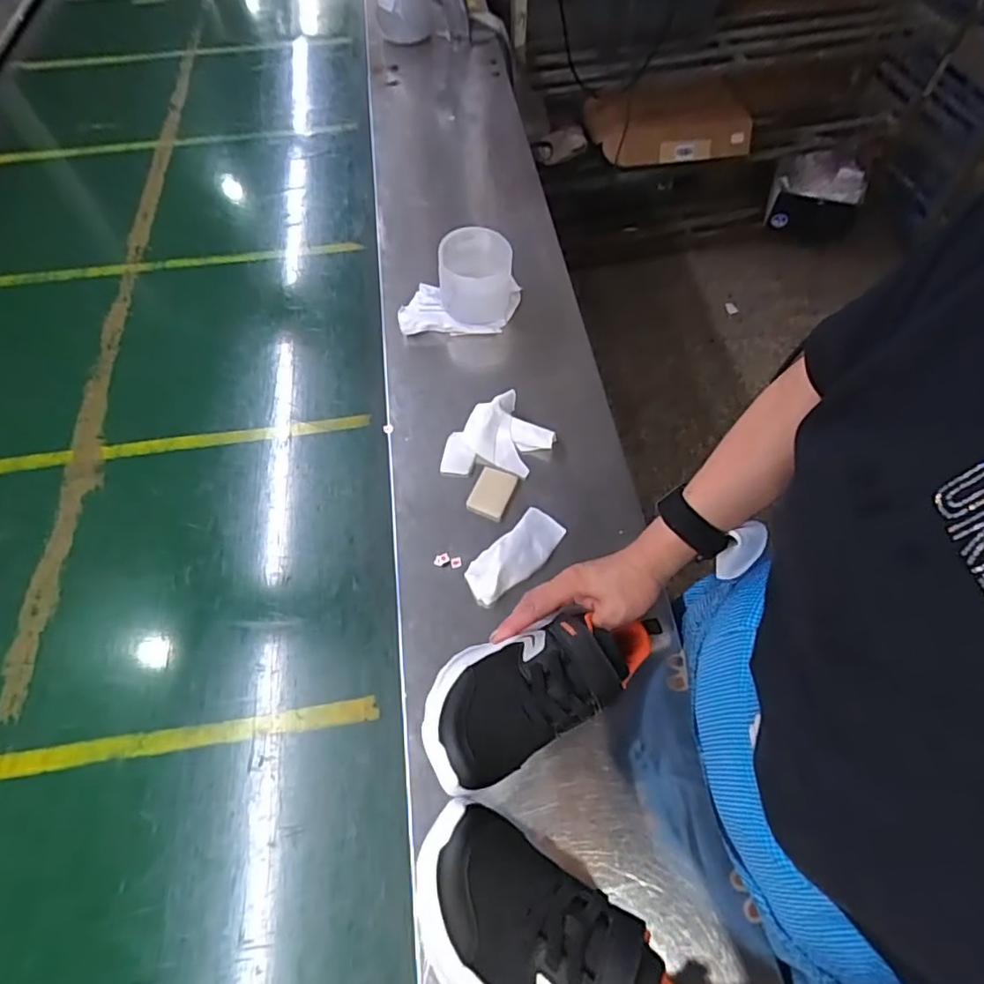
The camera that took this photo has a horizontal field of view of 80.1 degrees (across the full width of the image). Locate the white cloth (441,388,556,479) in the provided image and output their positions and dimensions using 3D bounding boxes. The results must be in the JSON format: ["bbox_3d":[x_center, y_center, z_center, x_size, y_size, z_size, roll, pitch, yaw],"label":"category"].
[{"bbox_3d":[0.003,-0.056,0.667,0.099,0.033,0.122,36,66,20],"label":"white cloth"}]

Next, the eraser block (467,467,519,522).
[{"bbox_3d":[0.000,0.000,0.644,0.041,0.010,0.056,19,61,12],"label":"eraser block"}]

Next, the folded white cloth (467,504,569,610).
[{"bbox_3d":[0.024,0.064,0.602,0.052,0.019,0.119,39,67,22],"label":"folded white cloth"}]

